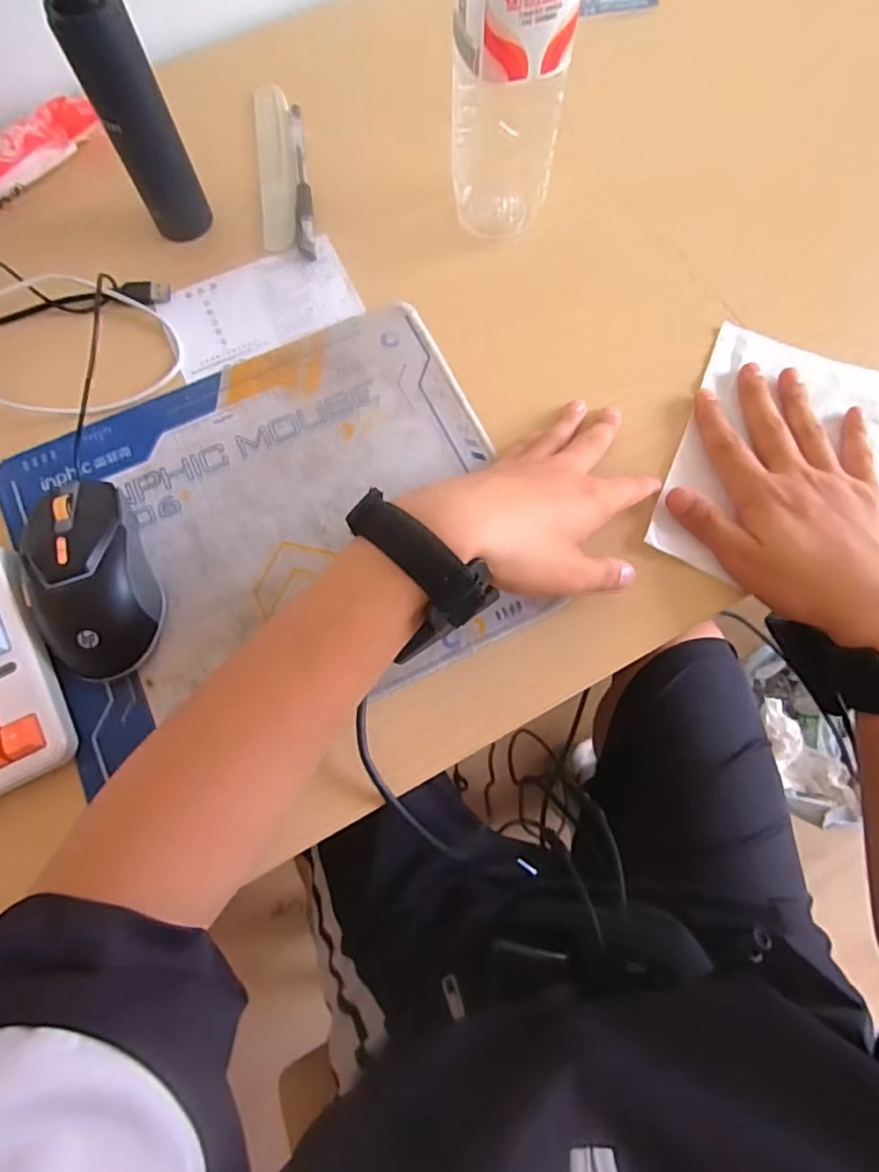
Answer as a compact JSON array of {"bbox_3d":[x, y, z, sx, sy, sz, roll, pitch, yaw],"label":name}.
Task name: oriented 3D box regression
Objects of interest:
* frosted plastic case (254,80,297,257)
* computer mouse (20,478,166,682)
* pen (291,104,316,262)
[{"bbox_3d":[-0.123,-0.319,0.452,0.027,0.007,0.160,-7,72,-2],"label":"frosted plastic case"},{"bbox_3d":[-0.203,-0.006,0.341,0.064,0.037,0.115,-25,74,-7],"label":"computer mouse"},{"bbox_3d":[-0.103,-0.305,0.447,0.013,0.005,0.148,-6,72,-1],"label":"pen"}]

